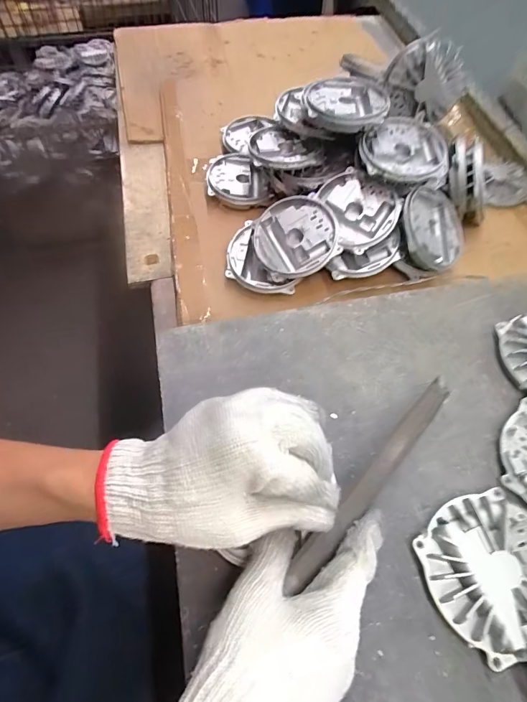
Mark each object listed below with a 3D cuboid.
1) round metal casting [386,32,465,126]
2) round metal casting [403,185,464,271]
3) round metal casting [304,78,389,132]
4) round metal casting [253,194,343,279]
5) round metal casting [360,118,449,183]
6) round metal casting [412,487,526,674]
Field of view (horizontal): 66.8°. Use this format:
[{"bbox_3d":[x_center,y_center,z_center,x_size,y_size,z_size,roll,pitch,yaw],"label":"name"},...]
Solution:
[{"bbox_3d":[0.222,-0.368,0.545,0.105,0.096,0.028,8,59,3],"label":"round metal casting"},{"bbox_3d":[0.224,-0.167,0.529,0.110,0.016,0.121,7,77,-32],"label":"round metal casting"},{"bbox_3d":[0.109,-0.329,0.533,0.108,0.023,0.116,1,59,-1],"label":"round metal casting"},{"bbox_3d":[0.043,-0.145,0.522,0.104,0.028,0.105,-2,82,15],"label":"round metal casting"},{"bbox_3d":[0.186,-0.270,0.523,0.116,0.022,0.121,1,59,-1],"label":"round metal casting"},{"bbox_3d":[0.180,0.166,0.305,0.107,0.019,0.103,1,59,-1],"label":"round metal casting"}]

